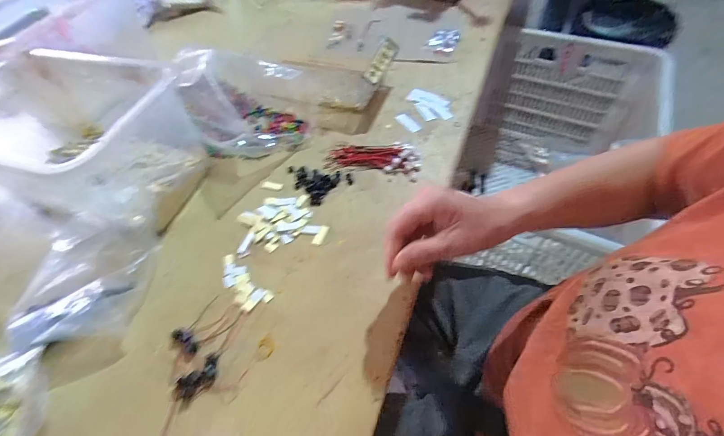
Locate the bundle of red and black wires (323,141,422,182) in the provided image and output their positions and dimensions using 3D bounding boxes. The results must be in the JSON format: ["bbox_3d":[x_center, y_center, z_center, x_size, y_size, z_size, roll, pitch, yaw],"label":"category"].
[{"bbox_3d":[0.017,-0.090,0.478,0.133,0.013,0.062,9,56,11],"label":"bundle of red and black wires"}]

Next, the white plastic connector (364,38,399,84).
[{"bbox_3d":[0.030,-0.251,0.529,0.026,0.017,0.111,15,58,15],"label":"white plastic connector"}]

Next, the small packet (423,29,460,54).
[{"bbox_3d":[0.156,-0.348,0.651,0.060,0.015,0.074,17,58,16],"label":"small packet"}]

